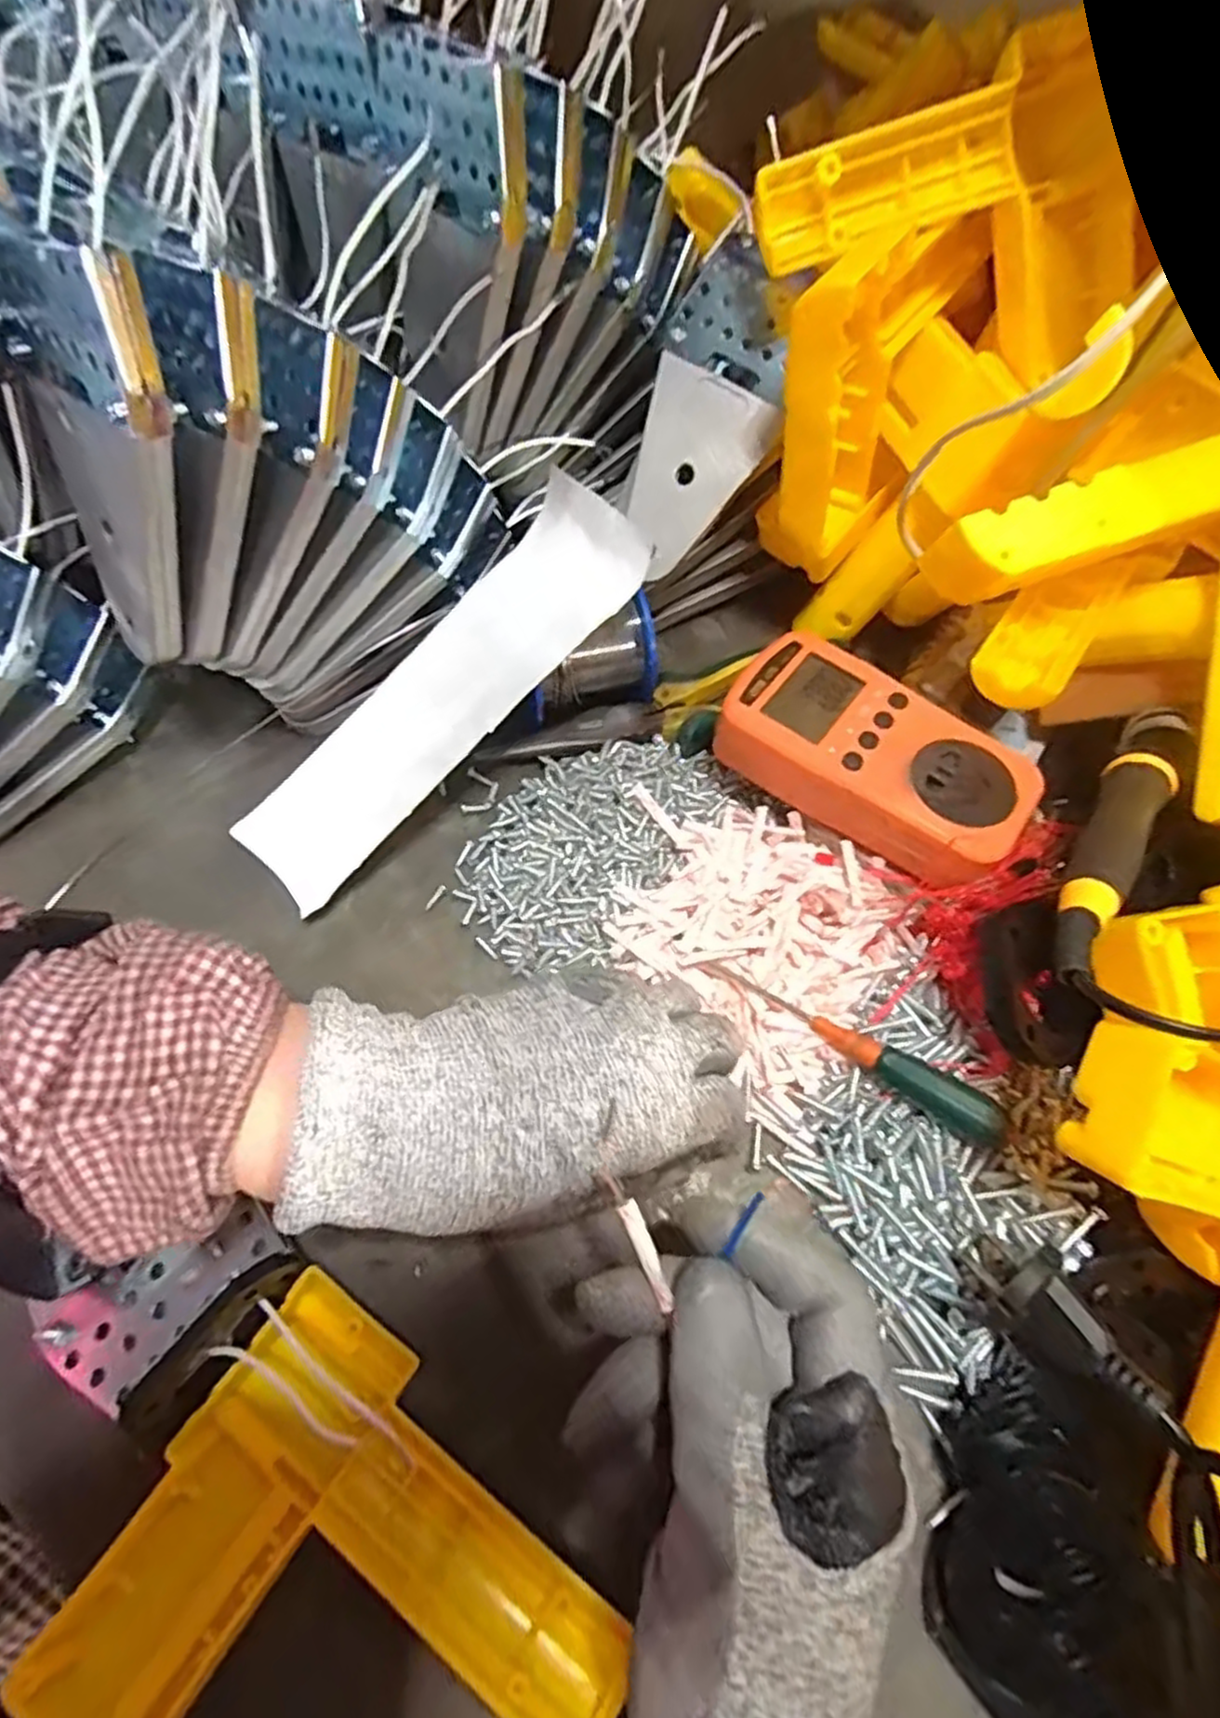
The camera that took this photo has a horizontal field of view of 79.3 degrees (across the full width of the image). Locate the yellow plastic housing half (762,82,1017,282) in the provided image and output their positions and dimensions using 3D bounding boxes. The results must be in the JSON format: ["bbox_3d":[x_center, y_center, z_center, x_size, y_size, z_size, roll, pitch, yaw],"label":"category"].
[{"bbox_3d":[0.106,-0.255,0.278,0.099,0.029,0.023,-18,65,2],"label":"yellow plastic housing half"}]

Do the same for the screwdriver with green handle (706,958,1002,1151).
[{"bbox_3d":[0.093,0.070,0.286,0.118,0.010,0.013,28,64,29],"label":"screwdriver with green handle"}]

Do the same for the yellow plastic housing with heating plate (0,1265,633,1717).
[{"bbox_3d":[-0.075,0.219,0.214,0.144,0.027,0.113,33,66,13],"label":"yellow plastic housing with heating plate"}]

